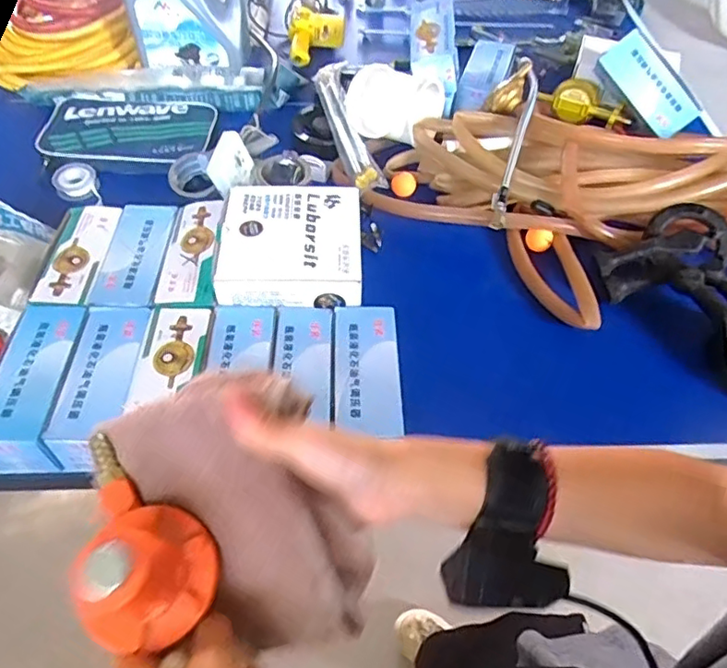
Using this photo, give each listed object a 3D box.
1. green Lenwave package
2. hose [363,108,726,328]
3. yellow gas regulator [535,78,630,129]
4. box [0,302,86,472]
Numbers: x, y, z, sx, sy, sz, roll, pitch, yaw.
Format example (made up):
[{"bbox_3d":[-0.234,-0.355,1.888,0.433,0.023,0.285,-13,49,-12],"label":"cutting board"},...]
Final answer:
[{"bbox_3d":[-0.401,-0.349,1.010,0.277,0.031,0.190,-1,53,-3],"label":"green Lenwave package"},{"bbox_3d":[0.375,-0.189,0.885,0.712,0.089,0.377,16,54,10],"label":"hose"},{"bbox_3d":[0.416,-0.432,1.105,0.172,0.064,0.046,32,58,21],"label":"yellow gas regulator"},{"bbox_3d":[-0.374,0.058,0.683,0.080,0.063,0.186,1,52,-1],"label":"box"}]

